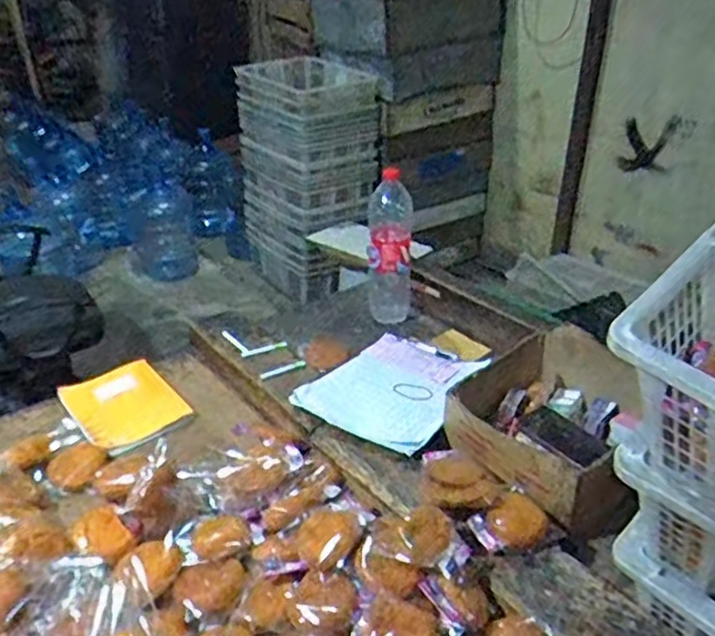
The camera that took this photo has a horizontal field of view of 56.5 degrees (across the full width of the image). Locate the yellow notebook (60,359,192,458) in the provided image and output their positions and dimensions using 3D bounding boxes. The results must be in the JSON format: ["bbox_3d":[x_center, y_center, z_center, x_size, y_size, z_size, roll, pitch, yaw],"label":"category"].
[{"bbox_3d":[-0.396,0.147,1.140,0.160,0.014,0.221,-27,43,-31],"label":"yellow notebook"}]

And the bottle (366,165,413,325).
[{"bbox_3d":[0.067,-0.125,1.367,0.090,0.317,0.077,1,30,0],"label":"bottle"}]

